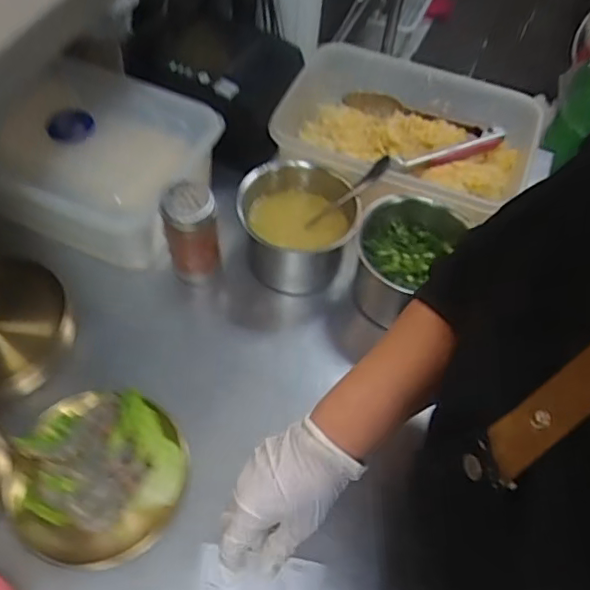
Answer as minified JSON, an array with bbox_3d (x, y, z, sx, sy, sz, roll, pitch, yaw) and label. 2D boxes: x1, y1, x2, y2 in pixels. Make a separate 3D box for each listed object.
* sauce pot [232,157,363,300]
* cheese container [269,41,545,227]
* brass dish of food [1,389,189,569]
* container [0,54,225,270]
[{"bbox_3d":[0.003,-0.073,0.705,0.128,0.128,0.125,1,56,-1],"label":"sauce pot"},{"bbox_3d":[0.128,-0.191,0.735,0.300,0.079,0.217,23,58,14],"label":"cheese container"},{"bbox_3d":[-0.191,0.171,0.570,0.160,0.033,0.158,1,56,-1],"label":"brass dish of food"},{"bbox_3d":[-0.226,-0.155,0.738,0.224,0.123,0.225,19,57,11],"label":"container"}]

